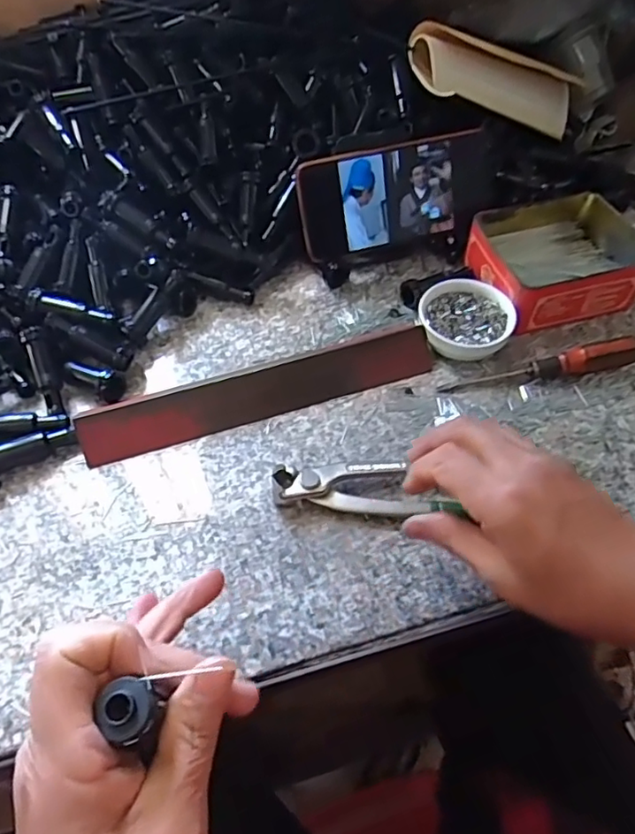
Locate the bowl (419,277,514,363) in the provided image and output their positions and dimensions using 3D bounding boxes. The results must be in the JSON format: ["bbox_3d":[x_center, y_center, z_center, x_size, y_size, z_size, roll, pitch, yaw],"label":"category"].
[{"bbox_3d":[0.115,-0.076,0.456,0.070,0.025,0.068,0,55,0],"label":"bowl"}]

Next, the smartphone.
[{"bbox_3d":[0.070,-0.185,0.487,0.172,0.081,0.014,-16,28,-10],"label":"smartphone"}]

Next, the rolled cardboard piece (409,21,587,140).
[{"bbox_3d":[0.183,-0.321,0.559,0.206,0.047,0.065,-4,54,-33],"label":"rolled cardboard piece"}]

